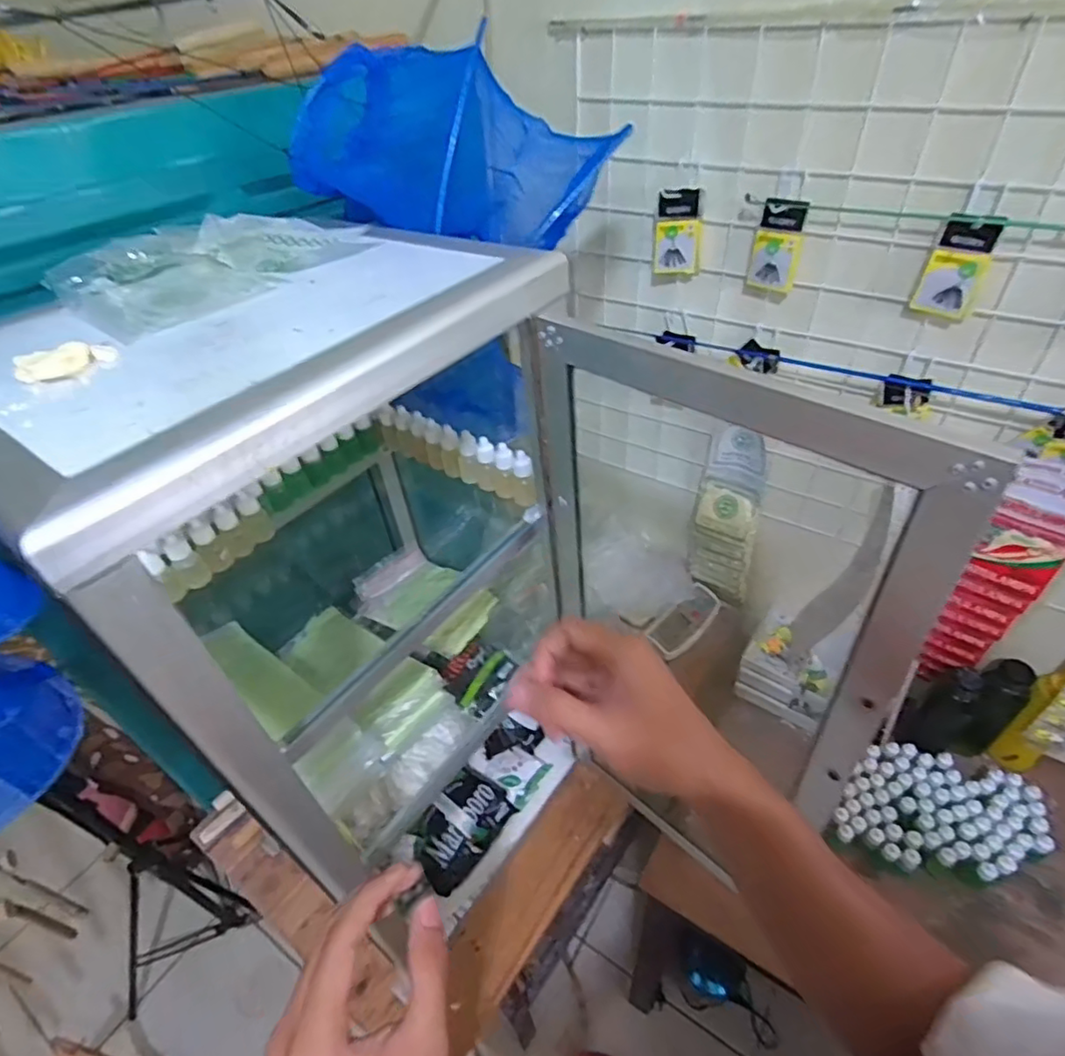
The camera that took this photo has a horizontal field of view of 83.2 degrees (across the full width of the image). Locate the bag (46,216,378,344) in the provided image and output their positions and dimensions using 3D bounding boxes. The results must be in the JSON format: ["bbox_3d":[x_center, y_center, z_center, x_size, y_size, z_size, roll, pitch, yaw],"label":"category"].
[{"bbox_3d":[-0.239,-0.207,0.446,0.136,0.031,0.206,26,50,29],"label":"bag"}]

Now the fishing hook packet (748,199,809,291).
[{"bbox_3d":[0.284,-0.326,0.697,0.053,0.101,0.018,27,54,28],"label":"fishing hook packet"}]

